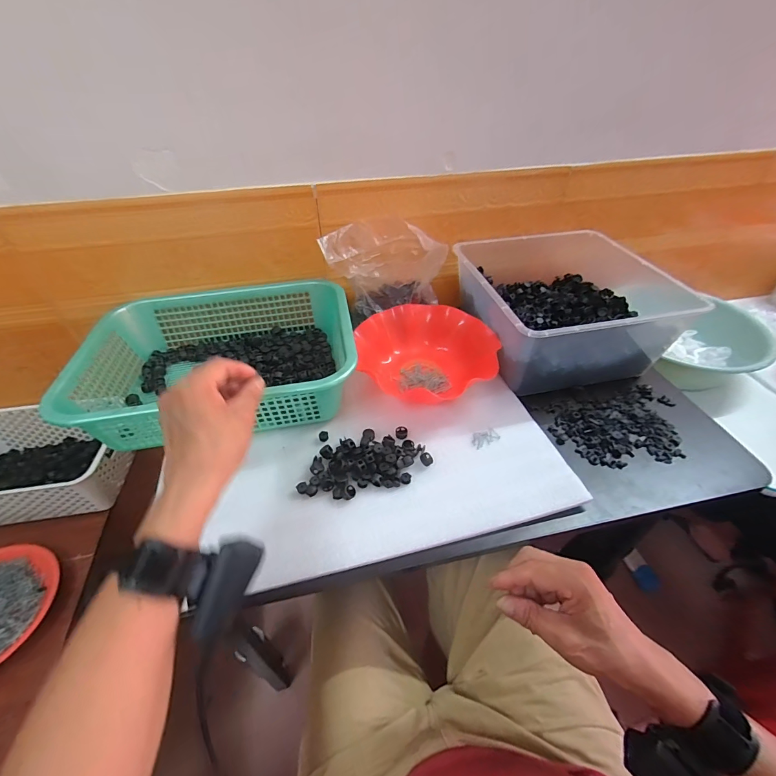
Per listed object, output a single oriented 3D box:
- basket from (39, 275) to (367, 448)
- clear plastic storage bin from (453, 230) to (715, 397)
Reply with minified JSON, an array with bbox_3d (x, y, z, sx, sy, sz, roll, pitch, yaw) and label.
[{"bbox_3d":[-0.248,-0.050,0.590,0.387,0.099,0.299,-6,44,-5],"label":"basket"},{"bbox_3d":[0.288,-0.147,0.662,0.293,0.136,0.312,0,44,0],"label":"clear plastic storage bin"}]

